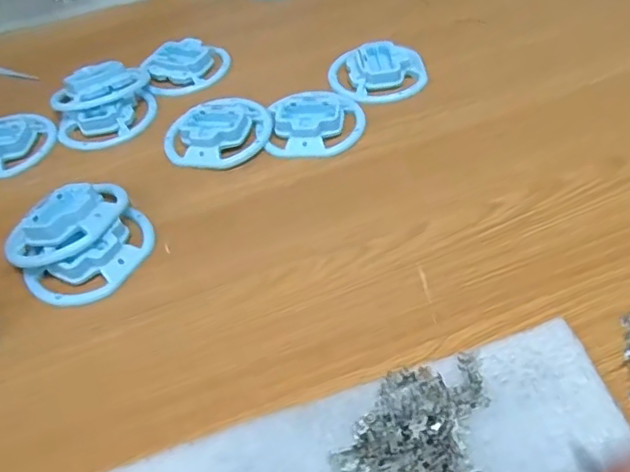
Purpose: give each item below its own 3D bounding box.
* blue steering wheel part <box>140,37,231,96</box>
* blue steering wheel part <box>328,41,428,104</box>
[{"bbox_3d":[-0.142,-0.192,0.650,0.094,0.021,0.077,-18,47,-11],"label":"blue steering wheel part"},{"bbox_3d":[0.065,-0.170,0.602,0.094,0.018,0.082,-13,46,-6],"label":"blue steering wheel part"}]

